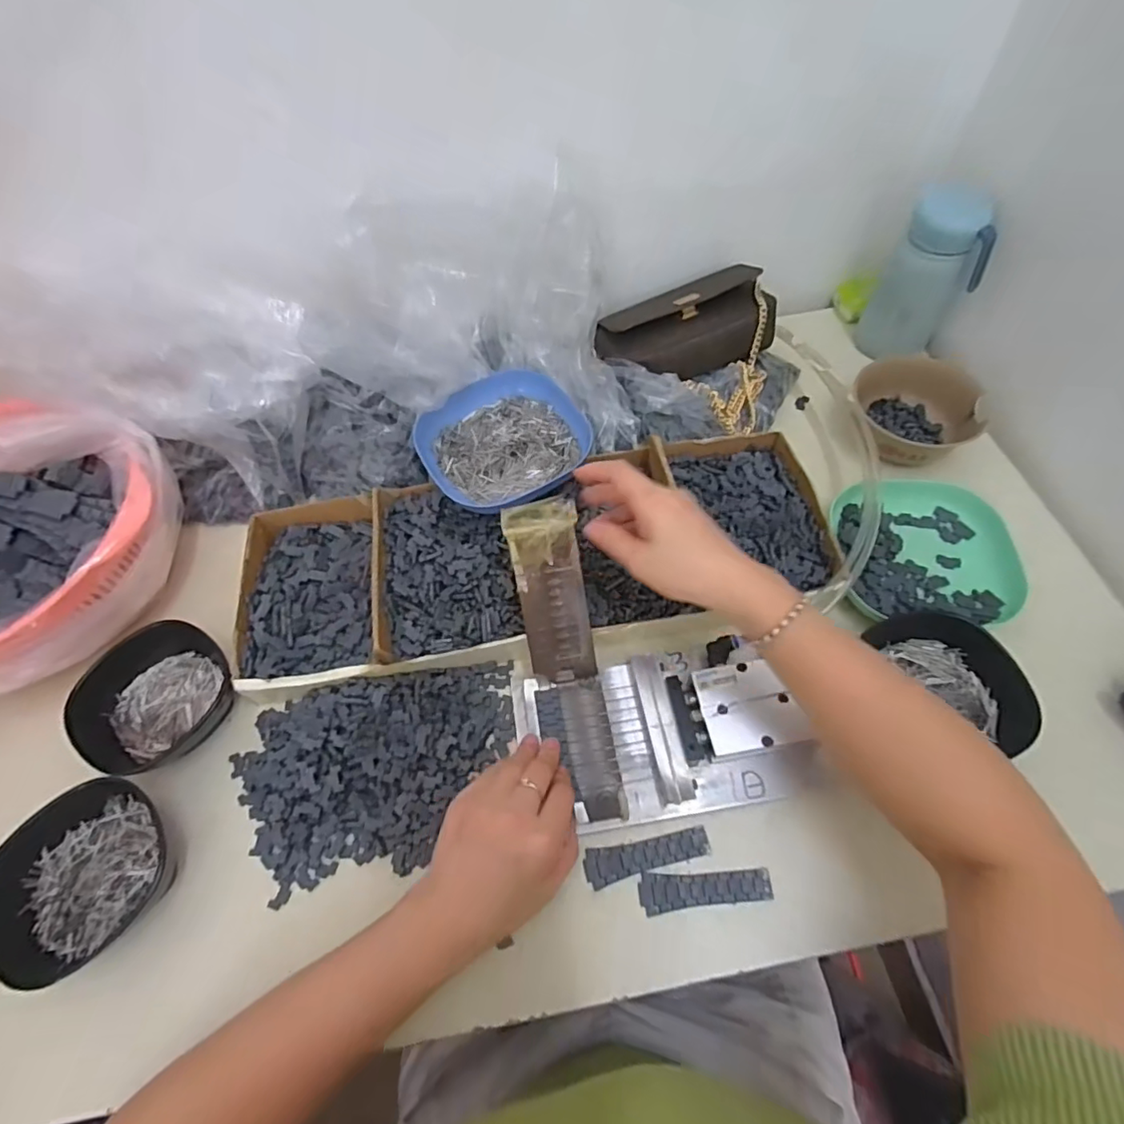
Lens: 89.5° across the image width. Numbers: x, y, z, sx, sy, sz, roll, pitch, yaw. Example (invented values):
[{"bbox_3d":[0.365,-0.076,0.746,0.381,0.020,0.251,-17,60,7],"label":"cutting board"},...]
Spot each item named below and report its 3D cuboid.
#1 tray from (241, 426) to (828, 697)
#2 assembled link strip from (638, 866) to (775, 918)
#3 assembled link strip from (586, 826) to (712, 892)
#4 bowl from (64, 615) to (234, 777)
[{"bbox_3d":[-0.022,-0.006,0.486,0.489,0.057,0.188,-9,59,-2],"label":"tray"},{"bbox_3d":[0.096,0.218,0.376,0.087,0.004,0.024,-3,59,2],"label":"assembled link strip"},{"bbox_3d":[0.059,0.201,0.391,0.086,0.004,0.021,-13,59,-4],"label":"assembled link strip"},{"bbox_3d":[-0.314,0.106,0.440,0.100,0.040,0.108,-2,59,3],"label":"bowl"}]

